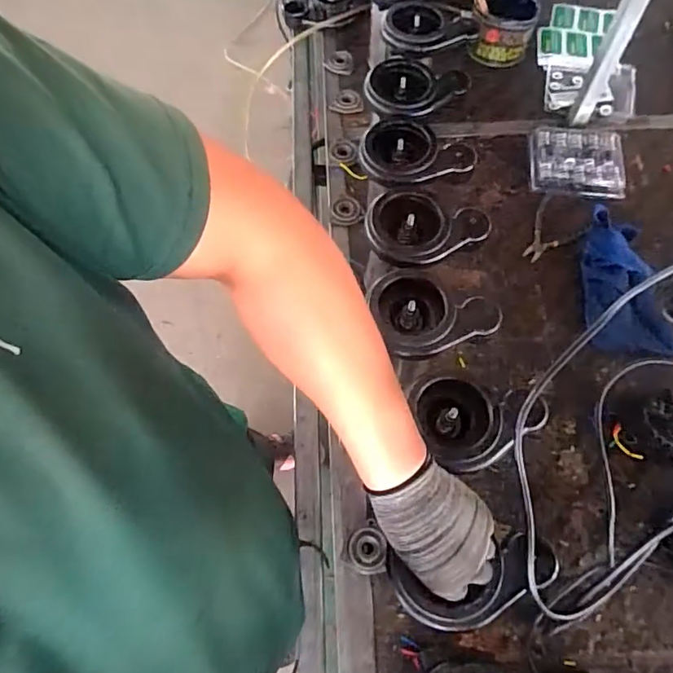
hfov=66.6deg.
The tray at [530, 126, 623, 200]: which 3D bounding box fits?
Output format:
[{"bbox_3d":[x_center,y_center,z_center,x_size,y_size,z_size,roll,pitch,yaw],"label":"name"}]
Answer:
[{"bbox_3d":[0.454,-0.332,0.970,0.170,0.025,0.141,8,66,5],"label":"tray"}]

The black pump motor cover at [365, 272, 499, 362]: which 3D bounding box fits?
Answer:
[{"bbox_3d":[0.120,-0.031,0.673,0.160,0.046,0.127,-19,66,-8],"label":"black pump motor cover"}]

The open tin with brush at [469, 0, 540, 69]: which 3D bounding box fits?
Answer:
[{"bbox_3d":[0.352,-0.659,1.093,0.124,0.094,0.134,12,66,6],"label":"open tin with brush"}]

